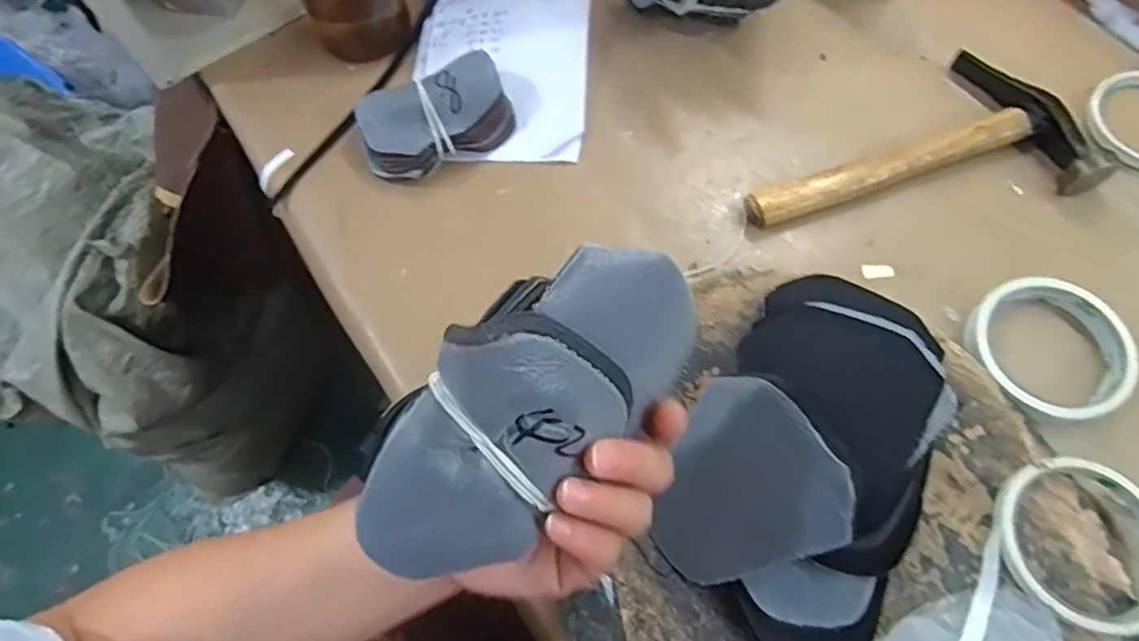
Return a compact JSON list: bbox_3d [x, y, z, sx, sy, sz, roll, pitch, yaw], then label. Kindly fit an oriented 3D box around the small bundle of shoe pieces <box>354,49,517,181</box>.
[{"bbox_3d":[-0.101,-0.152,0.470,0.110,0.036,0.074,-31,68,-10],"label":"small bundle of shoe pieces"}]

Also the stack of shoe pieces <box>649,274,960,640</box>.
[{"bbox_3d":[0.137,0.063,0.333,0.124,0.069,0.199,32,72,16],"label":"stack of shoe pieces"}]

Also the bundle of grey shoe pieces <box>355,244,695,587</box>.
[{"bbox_3d":[-0.016,0.028,0.237,0.142,0.082,0.038,-36,26,2],"label":"bundle of grey shoe pieces"}]

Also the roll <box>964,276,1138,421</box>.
[{"bbox_3d":[0.298,0.016,0.388,0.082,0.015,0.090,-1,66,3],"label":"roll"}]

